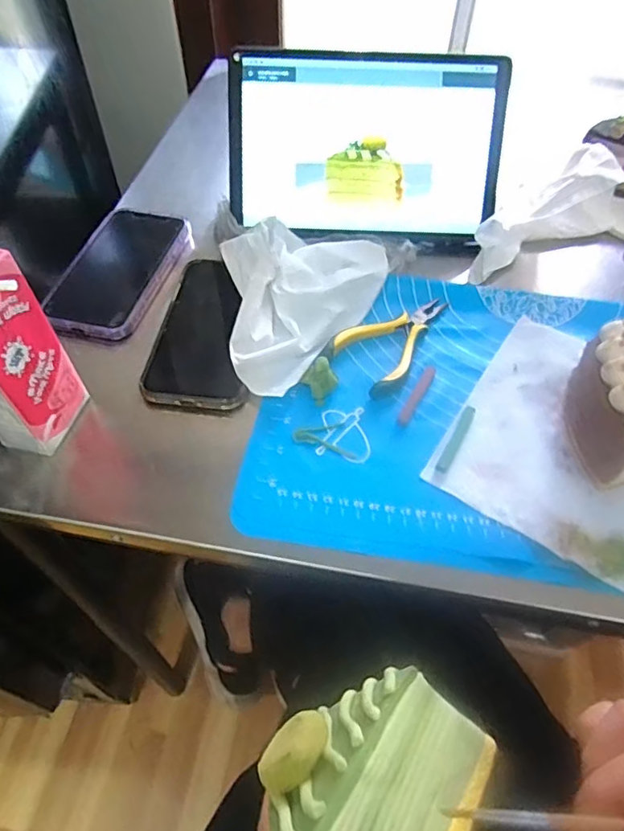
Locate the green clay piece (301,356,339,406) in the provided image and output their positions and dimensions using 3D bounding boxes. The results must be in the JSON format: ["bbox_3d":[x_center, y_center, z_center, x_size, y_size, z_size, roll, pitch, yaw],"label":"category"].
[{"bbox_3d":[0.005,-0.027,0.405,0.022,0.026,0.021,37,61,22],"label":"green clay piece"}]

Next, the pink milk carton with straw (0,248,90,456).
[{"bbox_3d":[-0.187,-0.034,0.338,0.042,0.129,0.060,15,55,9],"label":"pink milk carton with straw"}]

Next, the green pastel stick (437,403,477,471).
[{"bbox_3d":[0.101,0.016,0.386,0.007,0.006,0.057,26,58,16],"label":"green pastel stick"}]

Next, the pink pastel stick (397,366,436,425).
[{"bbox_3d":[0.078,-0.016,0.411,0.008,0.004,0.062,25,57,15],"label":"pink pastel stick"}]

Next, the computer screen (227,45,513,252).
[{"bbox_3d":[0.048,-0.233,0.490,0.234,0.156,0.015,2,19,2],"label":"computer screen"}]

